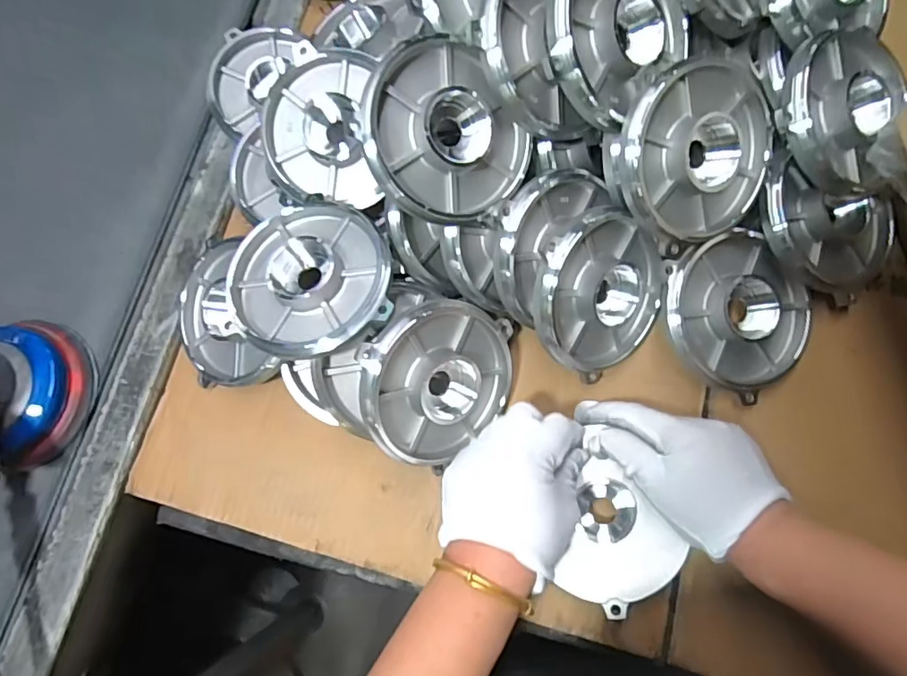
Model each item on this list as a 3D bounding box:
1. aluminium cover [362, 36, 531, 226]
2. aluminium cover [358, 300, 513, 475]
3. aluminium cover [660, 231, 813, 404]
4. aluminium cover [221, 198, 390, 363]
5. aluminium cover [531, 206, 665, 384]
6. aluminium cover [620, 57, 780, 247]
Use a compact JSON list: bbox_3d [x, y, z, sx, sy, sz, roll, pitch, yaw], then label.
[{"bbox_3d":[-0.004,-0.124,0.336,0.100,0.029,0.112,-39,111,-17],"label":"aluminium cover"},{"bbox_3d":[-0.010,0.024,0.370,0.113,0.031,0.107,-49,123,-16],"label":"aluminium cover"},{"bbox_3d":[0.197,-0.018,0.383,0.102,0.030,0.110,-39,94,-10],"label":"aluminium cover"},{"bbox_3d":[-0.098,-0.043,0.365,0.110,0.029,0.106,-8,76,4],"label":"aluminium cover"},{"bbox_3d":[0.102,-0.032,0.371,0.115,0.020,0.108,34,84,-36],"label":"aluminium cover"},{"bbox_3d":[0.157,-0.118,0.347,0.111,0.020,0.106,-39,113,-11],"label":"aluminium cover"}]

